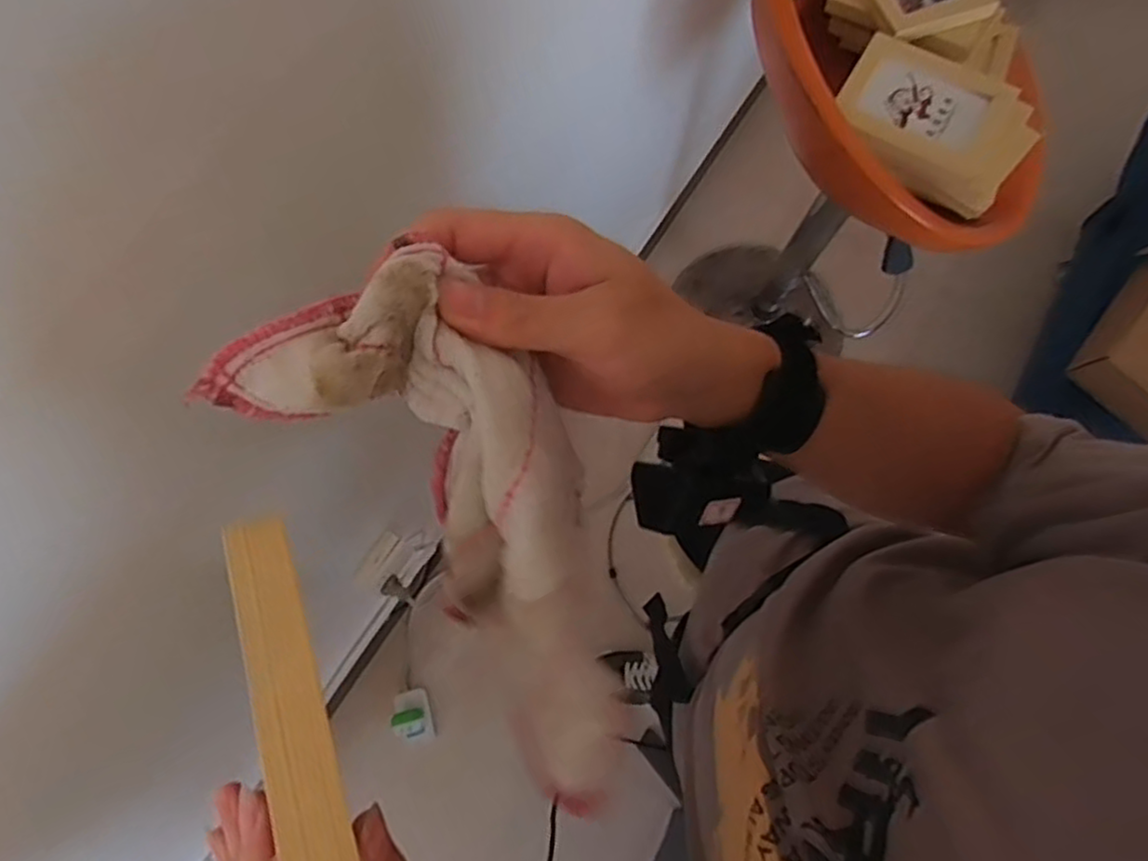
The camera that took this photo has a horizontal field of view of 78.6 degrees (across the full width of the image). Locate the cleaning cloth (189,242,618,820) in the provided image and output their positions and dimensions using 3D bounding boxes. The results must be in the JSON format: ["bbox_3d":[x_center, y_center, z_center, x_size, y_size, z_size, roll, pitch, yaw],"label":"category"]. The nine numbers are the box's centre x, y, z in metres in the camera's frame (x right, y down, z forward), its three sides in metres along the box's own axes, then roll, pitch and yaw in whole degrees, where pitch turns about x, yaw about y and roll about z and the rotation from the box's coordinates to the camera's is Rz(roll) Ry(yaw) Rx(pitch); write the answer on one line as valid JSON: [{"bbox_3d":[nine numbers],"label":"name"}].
[{"bbox_3d":[-0.031,0.041,0.249,0.084,0.044,0.198,-28,110,-9],"label":"cleaning cloth"}]

